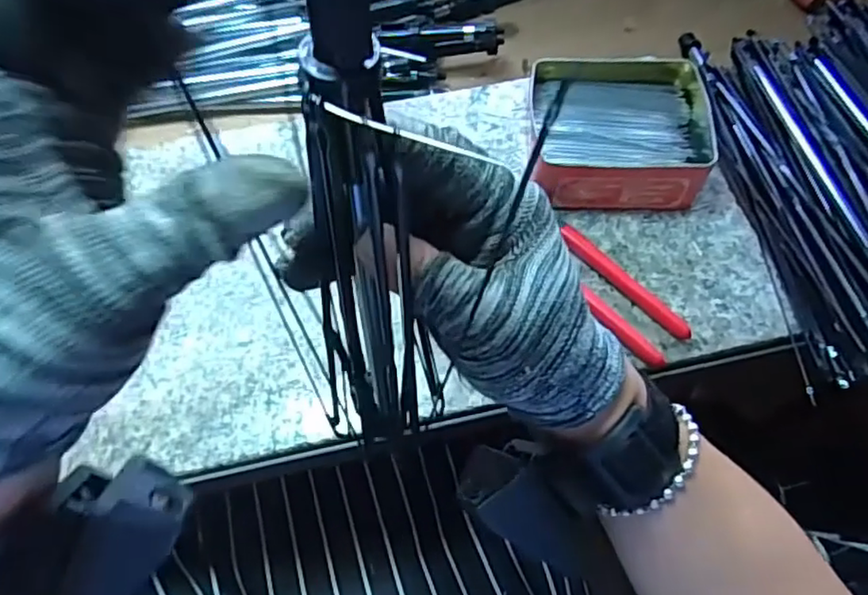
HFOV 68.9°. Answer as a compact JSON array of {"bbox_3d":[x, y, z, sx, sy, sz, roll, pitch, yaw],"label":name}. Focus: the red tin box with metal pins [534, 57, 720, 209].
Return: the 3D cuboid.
[{"bbox_3d":[0.130,-0.117,0.459,0.126,0.049,0.110,4,63,1],"label":"red tin box with metal pins"}]

